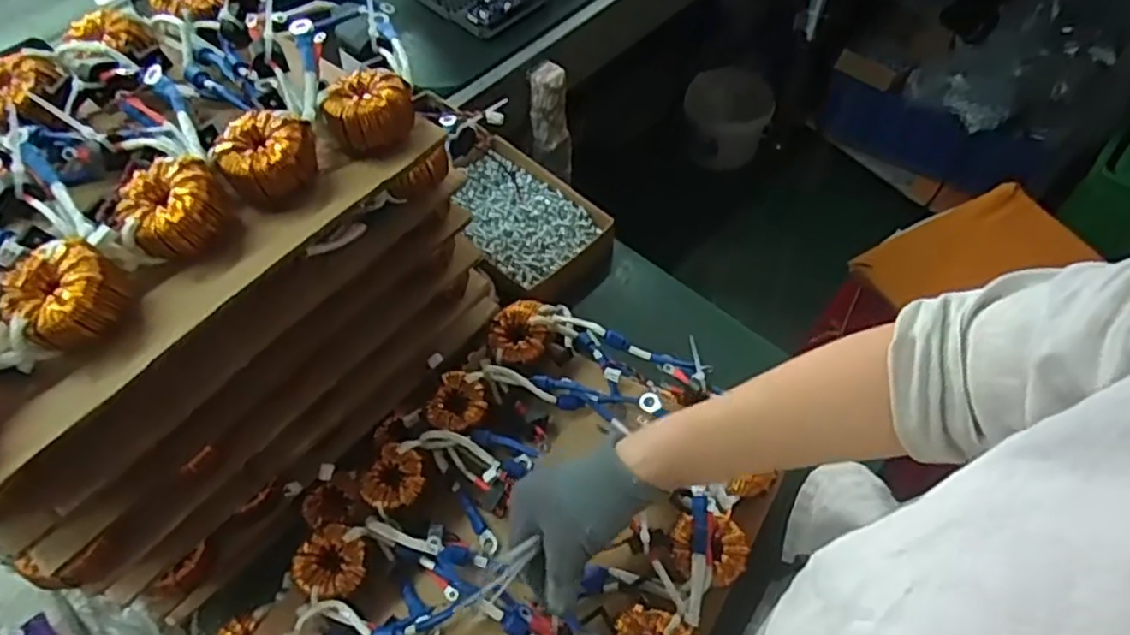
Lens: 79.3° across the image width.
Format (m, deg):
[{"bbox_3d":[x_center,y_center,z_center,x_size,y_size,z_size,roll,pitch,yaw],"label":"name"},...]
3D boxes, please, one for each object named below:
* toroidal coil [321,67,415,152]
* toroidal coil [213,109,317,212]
[{"bbox_3d":[-0.141,-0.152,0.497,0.059,0.035,0.055,-1,57,2],"label":"toroidal coil"},{"bbox_3d":[-0.201,-0.109,0.467,0.057,0.039,0.056,-1,57,2],"label":"toroidal coil"}]

